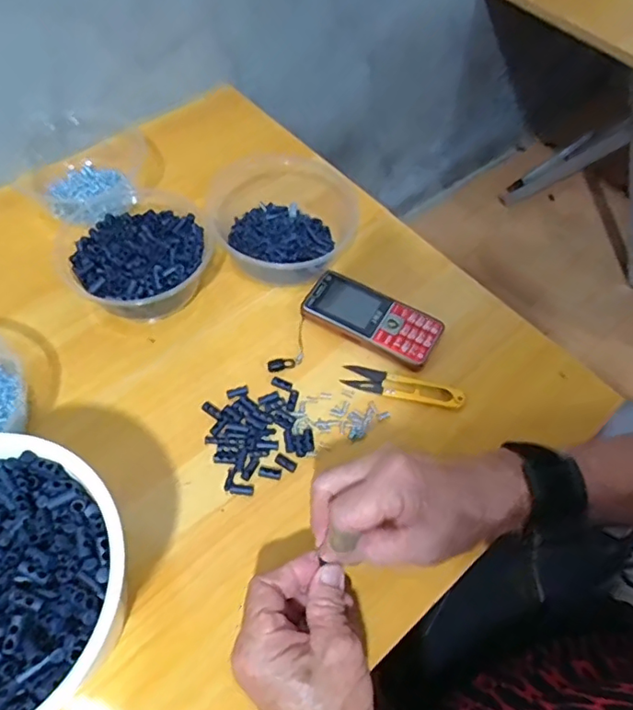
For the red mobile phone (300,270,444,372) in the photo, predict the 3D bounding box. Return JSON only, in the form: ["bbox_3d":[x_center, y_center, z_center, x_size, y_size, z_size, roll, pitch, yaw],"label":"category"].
[{"bbox_3d":[0.051,-0.033,0.523,0.125,0.021,0.058,30,61,13],"label":"red mobile phone"}]

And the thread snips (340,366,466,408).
[{"bbox_3d":[0.077,0.027,0.493,0.105,0.011,0.024,14,59,5],"label":"thread snips"}]

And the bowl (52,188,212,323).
[{"bbox_3d":[-0.170,-0.098,0.529,0.132,0.056,0.158,-23,63,-16],"label":"bowl"}]

